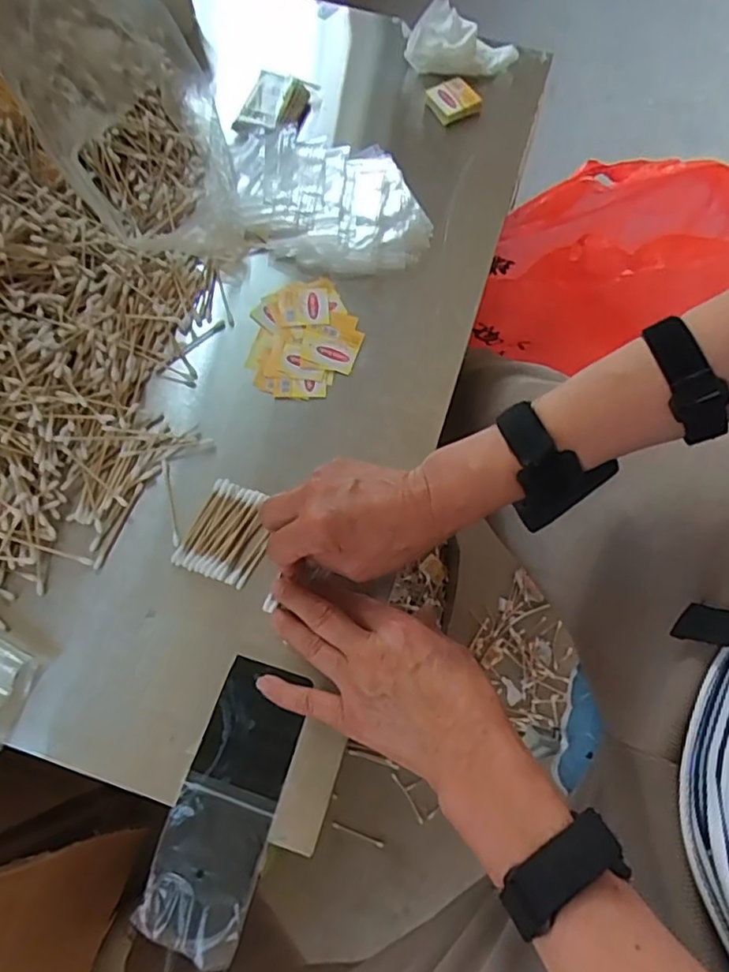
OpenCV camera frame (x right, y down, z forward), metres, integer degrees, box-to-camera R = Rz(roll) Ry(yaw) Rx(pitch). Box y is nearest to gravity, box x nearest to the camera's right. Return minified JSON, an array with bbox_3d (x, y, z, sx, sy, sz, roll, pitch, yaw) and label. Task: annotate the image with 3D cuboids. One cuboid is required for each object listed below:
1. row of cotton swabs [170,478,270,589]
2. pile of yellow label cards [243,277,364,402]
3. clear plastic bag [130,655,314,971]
[{"bbox_3d":[-0.101,0.035,0.458,0.056,0.007,0.073,24,71,9],"label":"row of cotton swabs"},{"bbox_3d":[-0.051,-0.128,0.524,0.090,0.005,0.116,1,69,1],"label":"pile of yellow label cards"},{"bbox_3d":[-0.088,0.204,0.399,0.064,0.011,0.171,16,70,6],"label":"clear plastic bag"}]

